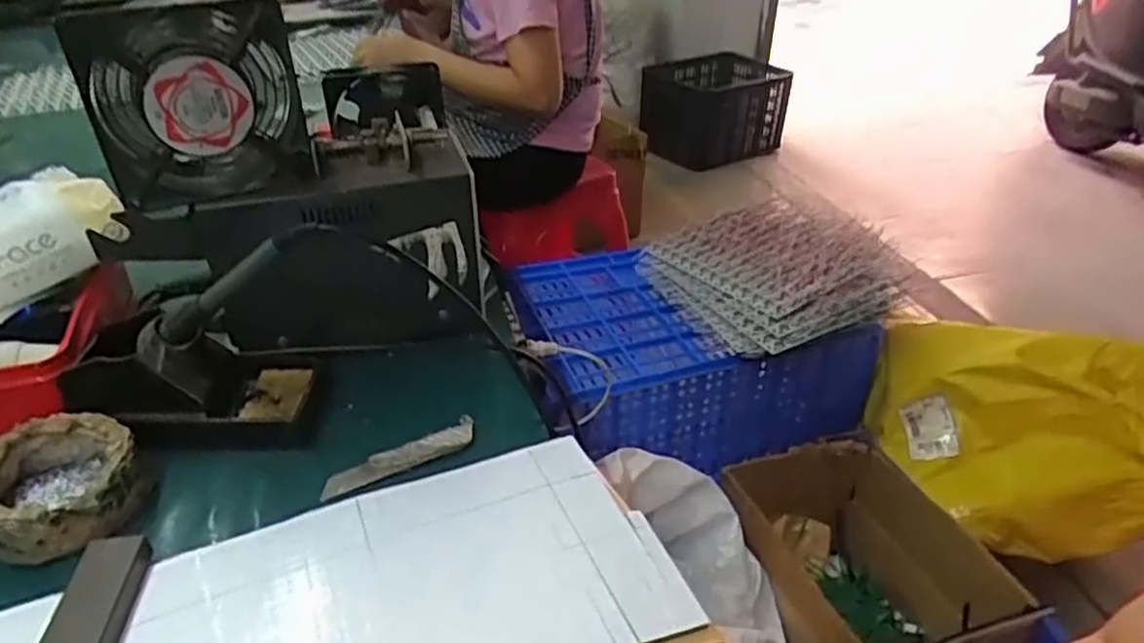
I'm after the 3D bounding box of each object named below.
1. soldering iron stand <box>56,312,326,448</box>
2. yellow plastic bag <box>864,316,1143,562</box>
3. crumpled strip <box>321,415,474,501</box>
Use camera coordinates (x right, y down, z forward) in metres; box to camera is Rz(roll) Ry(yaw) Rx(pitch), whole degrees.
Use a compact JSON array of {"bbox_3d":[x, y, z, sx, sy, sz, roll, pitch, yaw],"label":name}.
[{"bbox_3d":[-0.249,0.035,0.489,0.148,0.074,0.074,-3,33,-4],"label":"soldering iron stand"},{"bbox_3d":[0.709,0.178,1.134,0.461,0.273,0.231,13,35,19],"label":"yellow plastic bag"},{"bbox_3d":[-0.110,0.087,0.475,0.101,0.011,0.022,-18,37,-25],"label":"crumpled strip"}]

